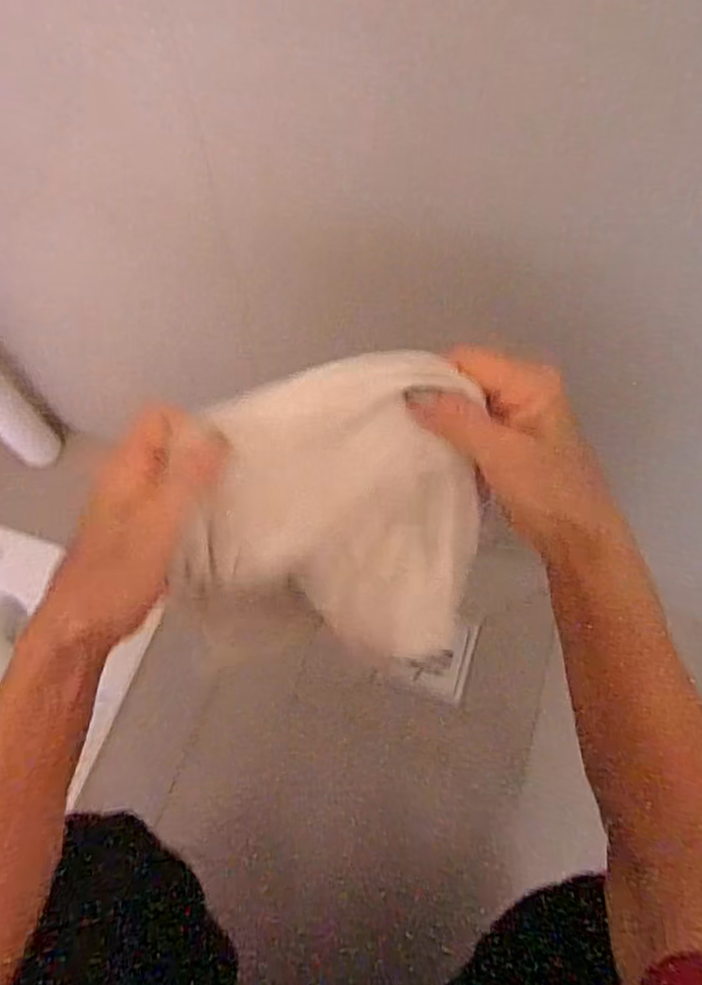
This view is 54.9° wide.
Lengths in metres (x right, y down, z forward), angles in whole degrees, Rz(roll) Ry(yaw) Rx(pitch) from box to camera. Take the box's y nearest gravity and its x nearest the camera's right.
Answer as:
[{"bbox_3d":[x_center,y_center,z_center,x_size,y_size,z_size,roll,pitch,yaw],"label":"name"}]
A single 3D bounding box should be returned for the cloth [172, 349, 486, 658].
[{"bbox_3d":[-0.002,0.002,0.340,0.139,0.035,0.147,14,107,-6],"label":"cloth"}]

